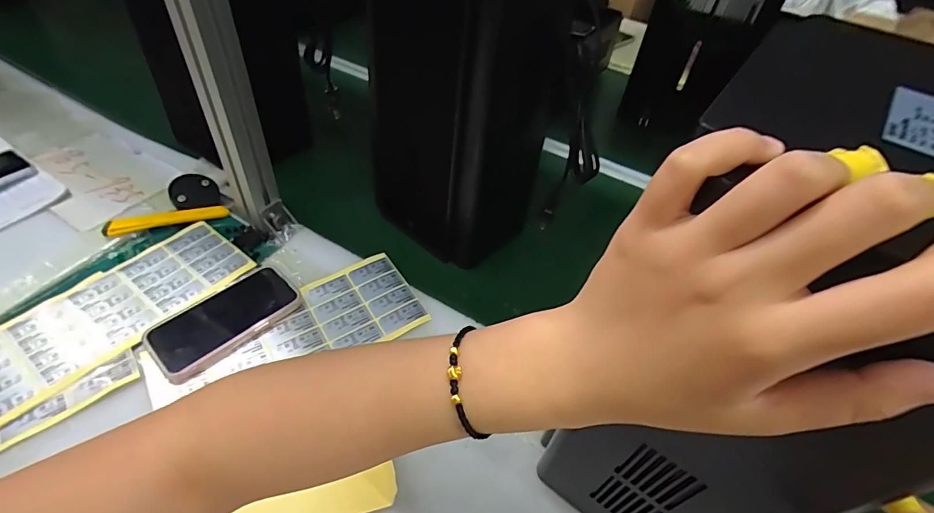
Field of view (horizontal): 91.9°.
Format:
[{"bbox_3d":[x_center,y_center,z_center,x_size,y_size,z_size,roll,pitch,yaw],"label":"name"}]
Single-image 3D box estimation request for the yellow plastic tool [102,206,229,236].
[{"bbox_3d":[-0.390,-0.050,0.589,0.139,0.011,0.021,-12,48,-19],"label":"yellow plastic tool"}]

